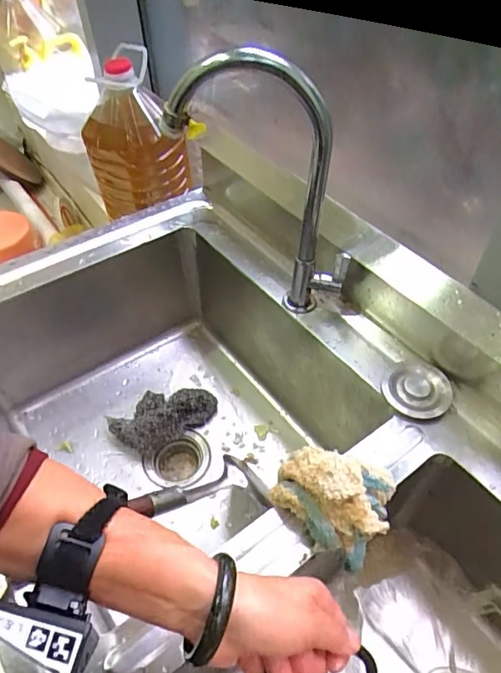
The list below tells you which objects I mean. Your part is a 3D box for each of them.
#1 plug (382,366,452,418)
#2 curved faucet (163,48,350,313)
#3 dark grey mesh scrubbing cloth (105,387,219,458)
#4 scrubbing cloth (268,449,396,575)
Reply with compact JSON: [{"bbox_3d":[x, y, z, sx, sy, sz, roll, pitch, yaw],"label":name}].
[{"bbox_3d":[0.205,0.066,0.604,0.078,0.013,0.072,-5,57,15],"label":"plug"},{"bbox_3d":[0.016,-0.162,0.598,0.211,0.351,0.068,0,51,1],"label":"curved faucet"},{"bbox_3d":[-0.146,0.136,0.865,0.168,0.070,0.110,-36,59,-24],"label":"dark grey mesh scrubbing cloth"},{"bbox_3d":[0.084,0.153,0.491,0.115,0.083,0.104,24,56,19],"label":"scrubbing cloth"}]

